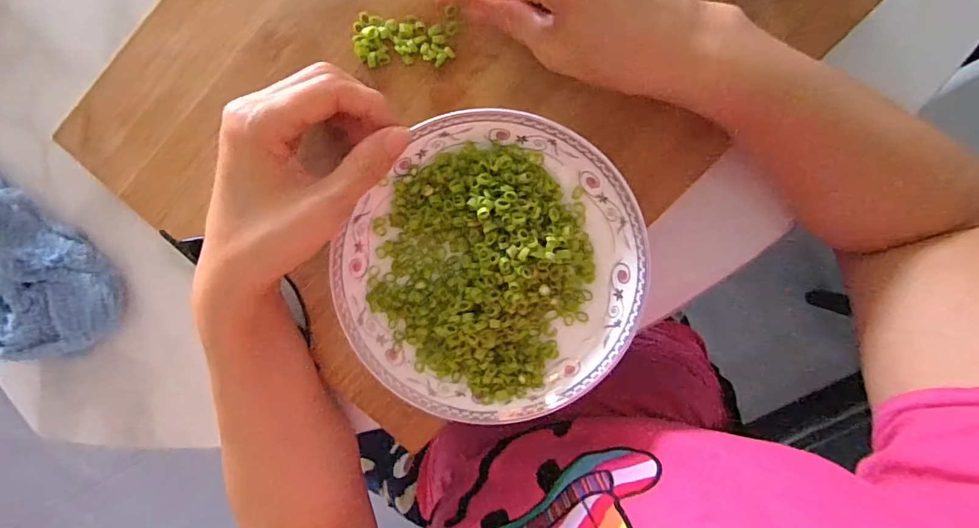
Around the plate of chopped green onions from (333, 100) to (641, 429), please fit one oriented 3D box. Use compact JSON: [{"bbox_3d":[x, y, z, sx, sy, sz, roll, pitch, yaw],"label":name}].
[{"bbox_3d":[0.003,0.007,0.277,0.162,0.035,0.168,0,93,5],"label":"plate of chopped green onions"}]

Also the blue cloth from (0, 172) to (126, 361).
[{"bbox_3d":[-0.320,-0.002,0.308,0.158,0.052,0.099,36,98,2],"label":"blue cloth"}]

